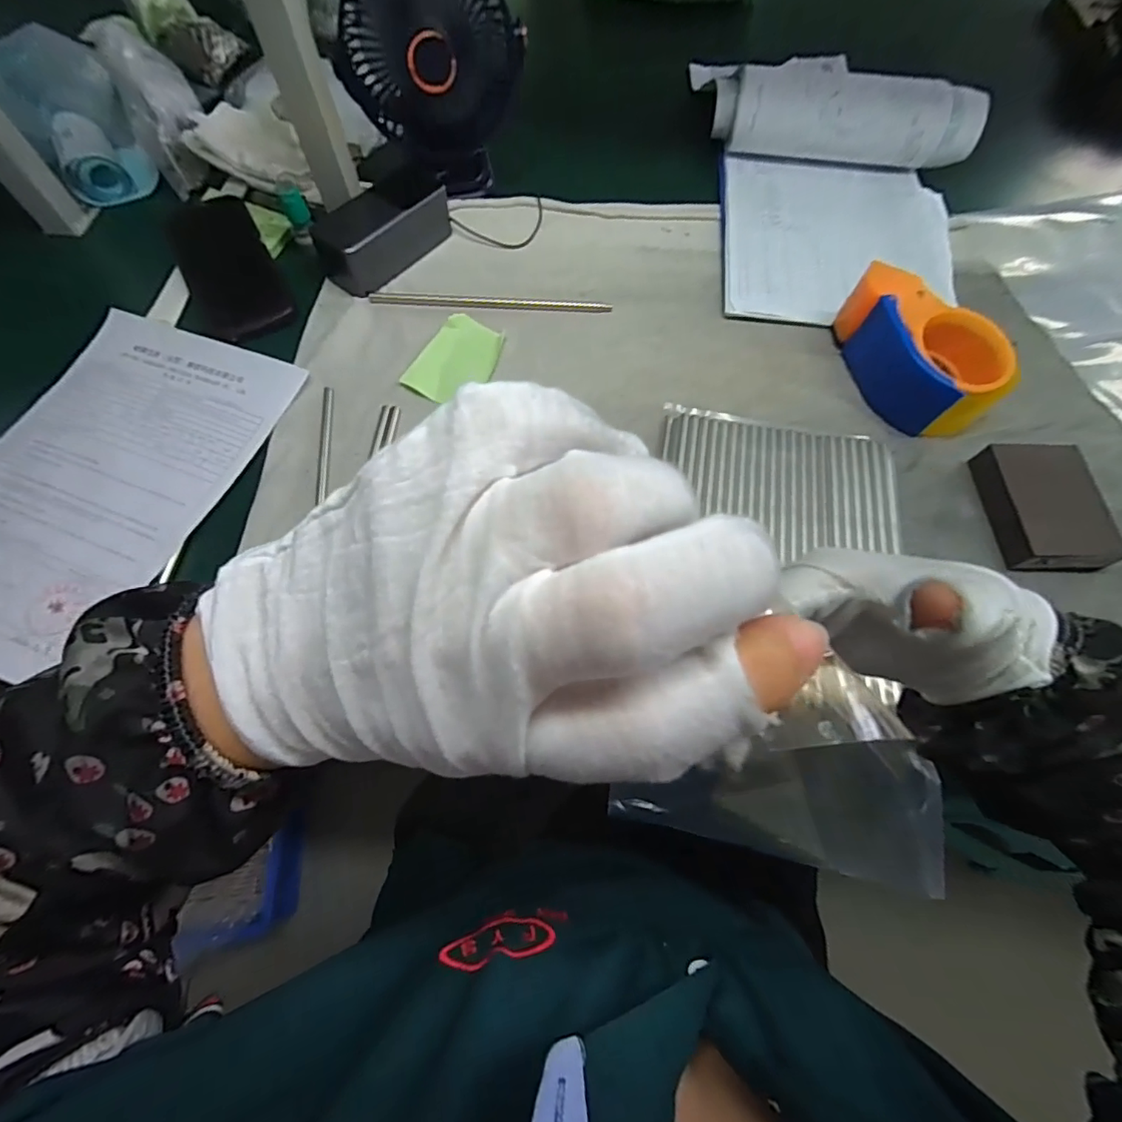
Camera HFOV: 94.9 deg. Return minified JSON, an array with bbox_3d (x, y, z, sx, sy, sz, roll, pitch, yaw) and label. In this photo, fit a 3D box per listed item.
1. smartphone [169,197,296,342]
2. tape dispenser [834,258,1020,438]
[{"bbox_3d":[-0.316,-0.282,0.485,0.077,0.014,0.175,-26,69,-12],"label":"smartphone"},{"bbox_3d":[0.297,-0.174,0.423,0.083,0.058,0.134,-14,67,-7],"label":"tape dispenser"}]

